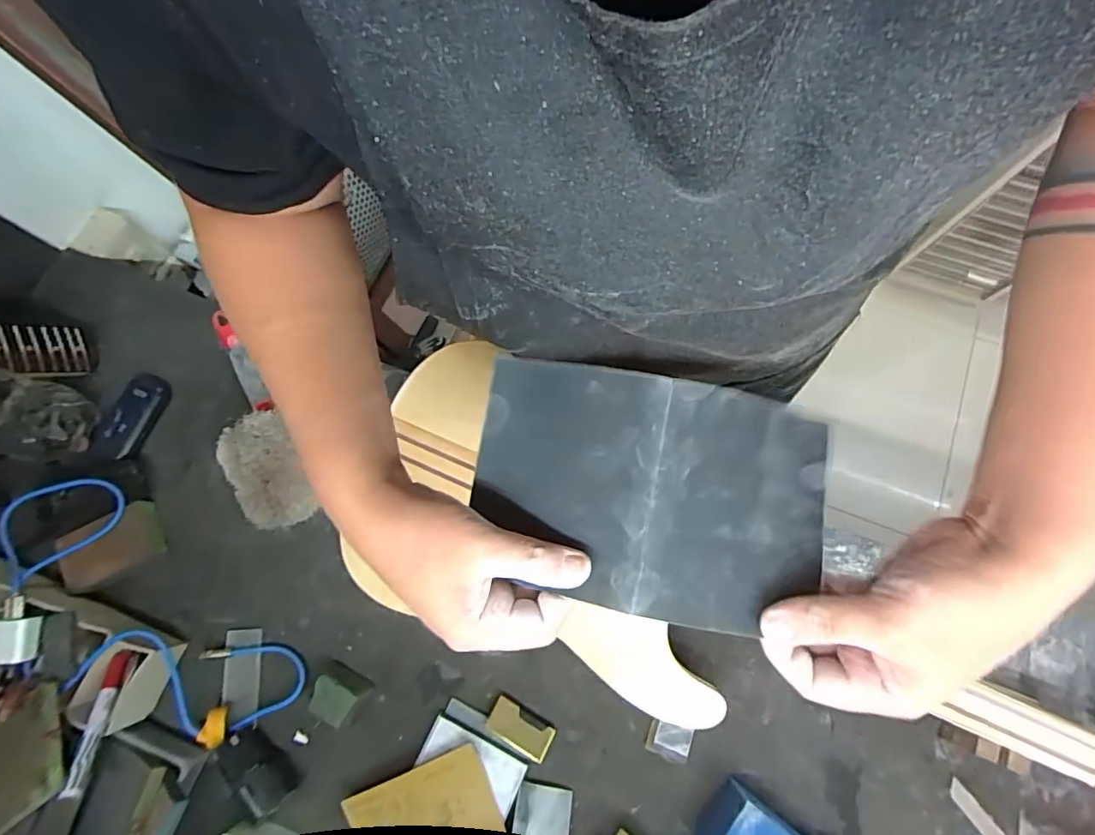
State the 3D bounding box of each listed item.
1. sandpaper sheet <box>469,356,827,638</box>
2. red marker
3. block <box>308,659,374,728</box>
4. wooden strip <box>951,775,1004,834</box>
[{"bbox_3d":[0.062,0.046,0.322,0.217,0.032,0.137,11,76,4],"label":"sandpaper sheet"},{"bbox_3d":[-0.440,0.297,0.520,0.020,0.023,0.132,-15,43,-3],"label":"red marker"},{"bbox_3d":[-0.225,0.296,0.563,0.054,0.035,0.049,27,78,7],"label":"block"},{"bbox_3d":[0.451,0.419,0.539,0.017,0.004,0.102,-39,80,5],"label":"wooden strip"}]

